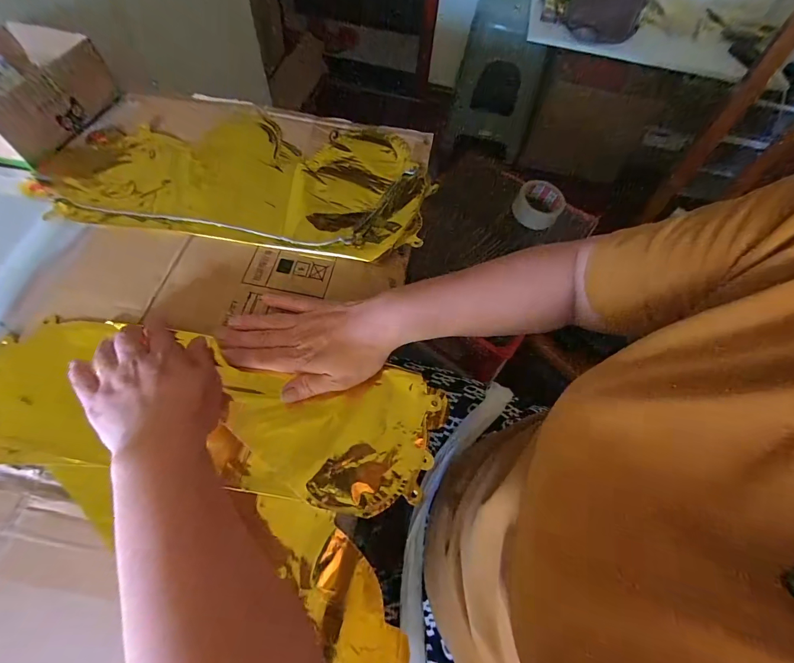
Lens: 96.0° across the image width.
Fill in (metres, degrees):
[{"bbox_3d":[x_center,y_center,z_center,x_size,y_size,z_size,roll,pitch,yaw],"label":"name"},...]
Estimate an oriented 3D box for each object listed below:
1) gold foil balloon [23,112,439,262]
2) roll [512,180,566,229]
[{"bbox_3d":[-0.186,-0.203,0.449,0.440,0.014,0.225,7,62,1],"label":"gold foil balloon"},{"bbox_3d":[0.312,-0.276,0.787,0.095,0.057,0.094,2,62,-4],"label":"roll"}]

